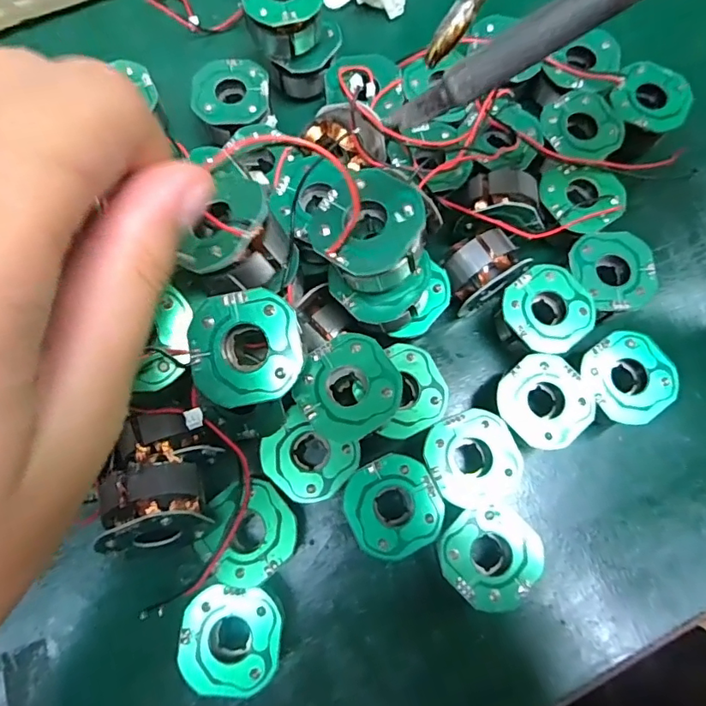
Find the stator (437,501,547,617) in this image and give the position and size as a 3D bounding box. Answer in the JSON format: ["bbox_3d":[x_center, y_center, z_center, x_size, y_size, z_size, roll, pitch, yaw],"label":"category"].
[{"bbox_3d":[0.044,0.066,0.170,0.030,0.022,0.030,0,76,-1],"label":"stator"}]

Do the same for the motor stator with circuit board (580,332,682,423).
[{"bbox_3d":[0.096,0.010,0.186,0.030,0.023,0.031,0,78,-2],"label":"motor stator with circuit board"}]

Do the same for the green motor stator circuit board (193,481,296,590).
[{"bbox_3d":[-0.034,0.059,0.170,0.029,0.024,0.030,-42,81,-10],"label":"green motor stator circuit board"}]

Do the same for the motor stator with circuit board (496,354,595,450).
[{"bbox_3d":[0.065,0.018,0.182,0.030,0.022,0.030,0,76,-1],"label":"motor stator with circuit board"}]

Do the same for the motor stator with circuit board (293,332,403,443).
[{"bbox_3d":[-0.001,0.012,0.161,0.030,0.023,0.030,0,76,-1],"label":"motor stator with circuit board"}]

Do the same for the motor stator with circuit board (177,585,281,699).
[{"bbox_3d":[-0.037,0.089,0.164,0.030,0.023,0.029,0,76,-1],"label":"motor stator with circuit board"}]

